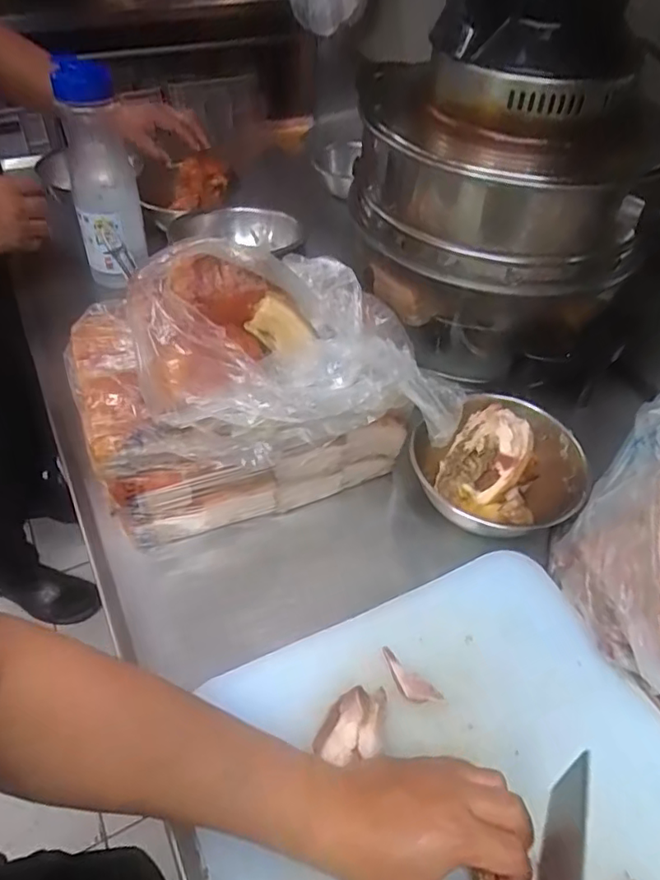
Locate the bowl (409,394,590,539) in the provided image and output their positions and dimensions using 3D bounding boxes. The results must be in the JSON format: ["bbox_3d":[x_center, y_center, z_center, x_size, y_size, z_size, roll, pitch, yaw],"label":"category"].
[{"bbox_3d":[0.174,0.027,0.590,0.155,0.089,0.148,1,48,-2],"label":"bowl"}]

